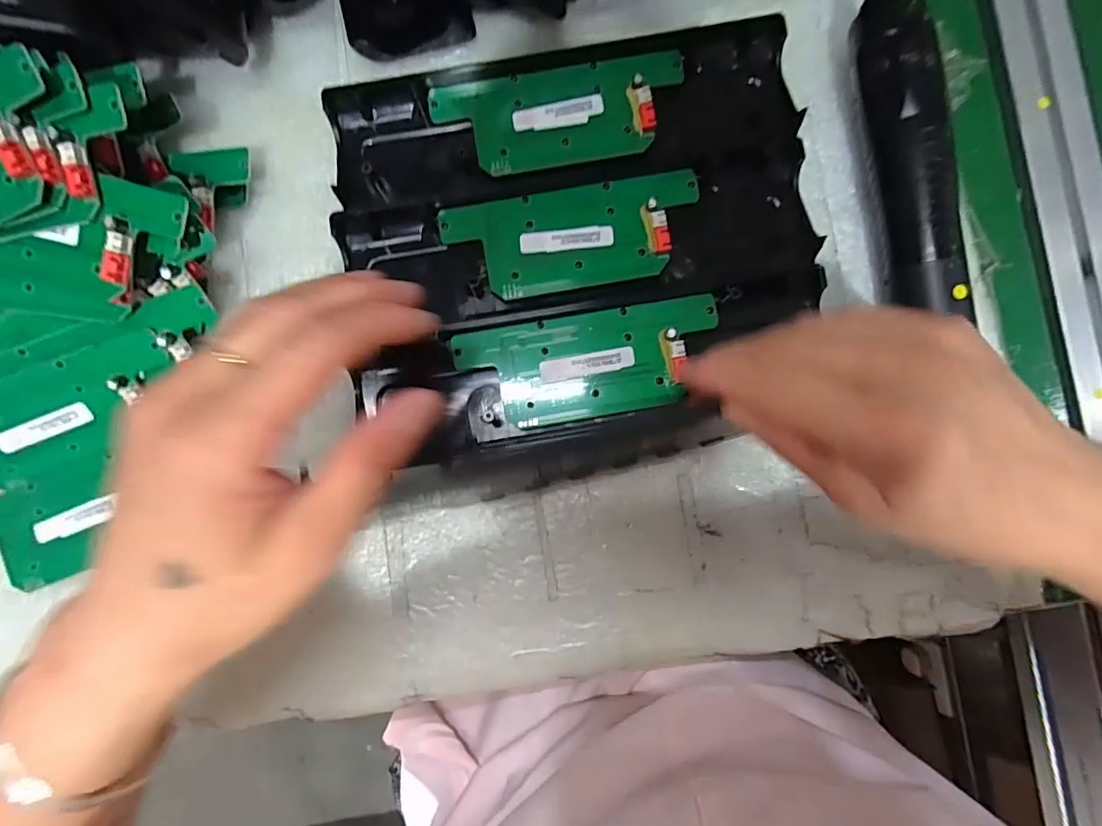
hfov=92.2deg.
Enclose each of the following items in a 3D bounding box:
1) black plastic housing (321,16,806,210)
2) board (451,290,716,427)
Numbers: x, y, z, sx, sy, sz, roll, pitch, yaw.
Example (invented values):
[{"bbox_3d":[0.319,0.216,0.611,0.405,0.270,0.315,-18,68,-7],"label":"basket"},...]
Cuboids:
[{"bbox_3d":[0.006,-0.163,0.290,0.245,0.016,0.075,-10,85,0],"label":"black plastic housing"},{"bbox_3d":[0.021,-0.025,0.273,0.133,0.008,0.054,-10,85,0],"label":"board"}]

